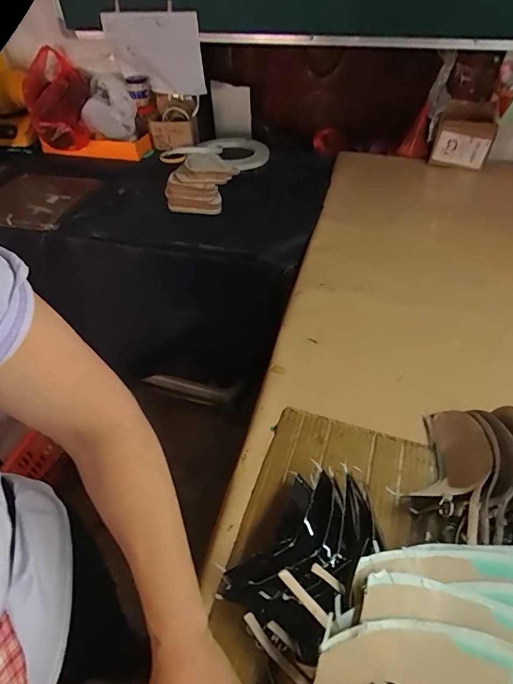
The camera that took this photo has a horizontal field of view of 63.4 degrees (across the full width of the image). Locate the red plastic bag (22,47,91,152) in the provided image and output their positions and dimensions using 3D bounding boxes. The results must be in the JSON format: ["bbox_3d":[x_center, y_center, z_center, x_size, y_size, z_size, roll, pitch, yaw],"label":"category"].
[{"bbox_3d":[-0.607,-0.749,1.262,0.177,0.123,0.314,-13,71,-11],"label":"red plastic bag"}]

